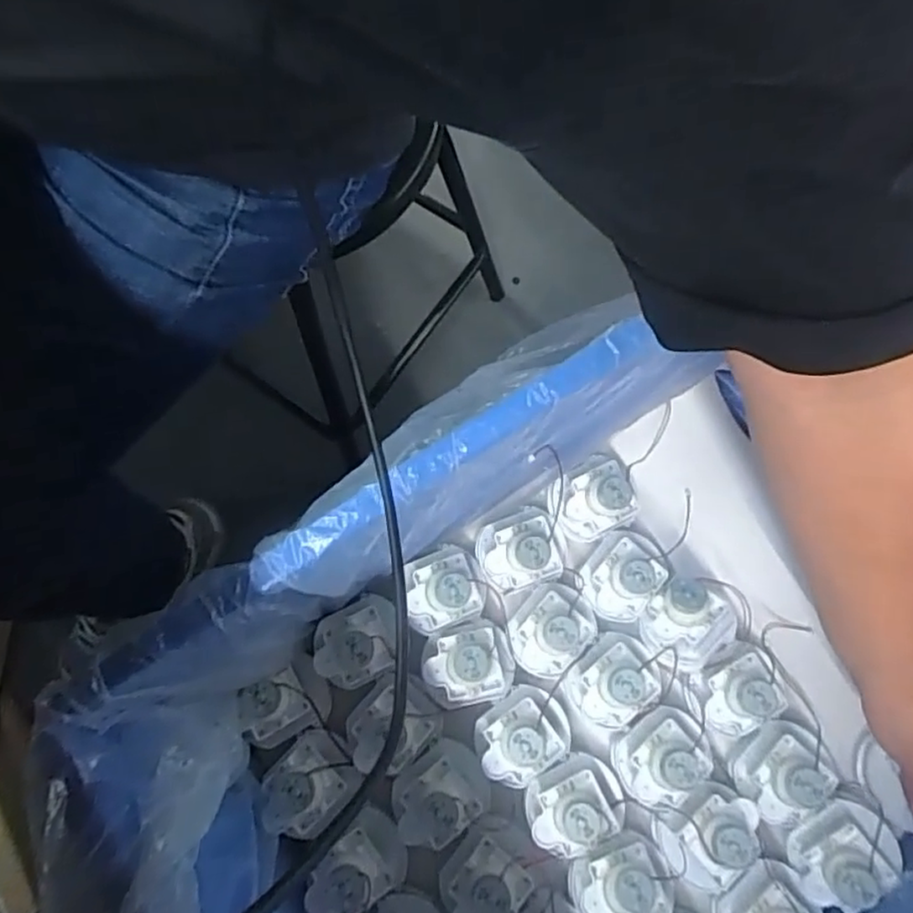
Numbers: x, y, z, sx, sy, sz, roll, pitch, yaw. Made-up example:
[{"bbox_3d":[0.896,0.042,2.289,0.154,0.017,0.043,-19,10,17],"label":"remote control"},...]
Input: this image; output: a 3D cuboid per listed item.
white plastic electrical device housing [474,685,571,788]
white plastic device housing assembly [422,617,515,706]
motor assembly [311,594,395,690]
[{"bbox_3d":[0.049,0.202,0.476,0.068,0.053,0.055,-36,79,-9],"label":"white plastic electrical device housing"},{"bbox_3d":[0.009,0.152,0.486,0.066,0.041,0.056,-18,77,-5],"label":"white plastic device housing assembly"},{"bbox_3d":[-0.072,0.134,0.483,0.066,0.039,0.059,-25,78,-7],"label":"motor assembly"}]

